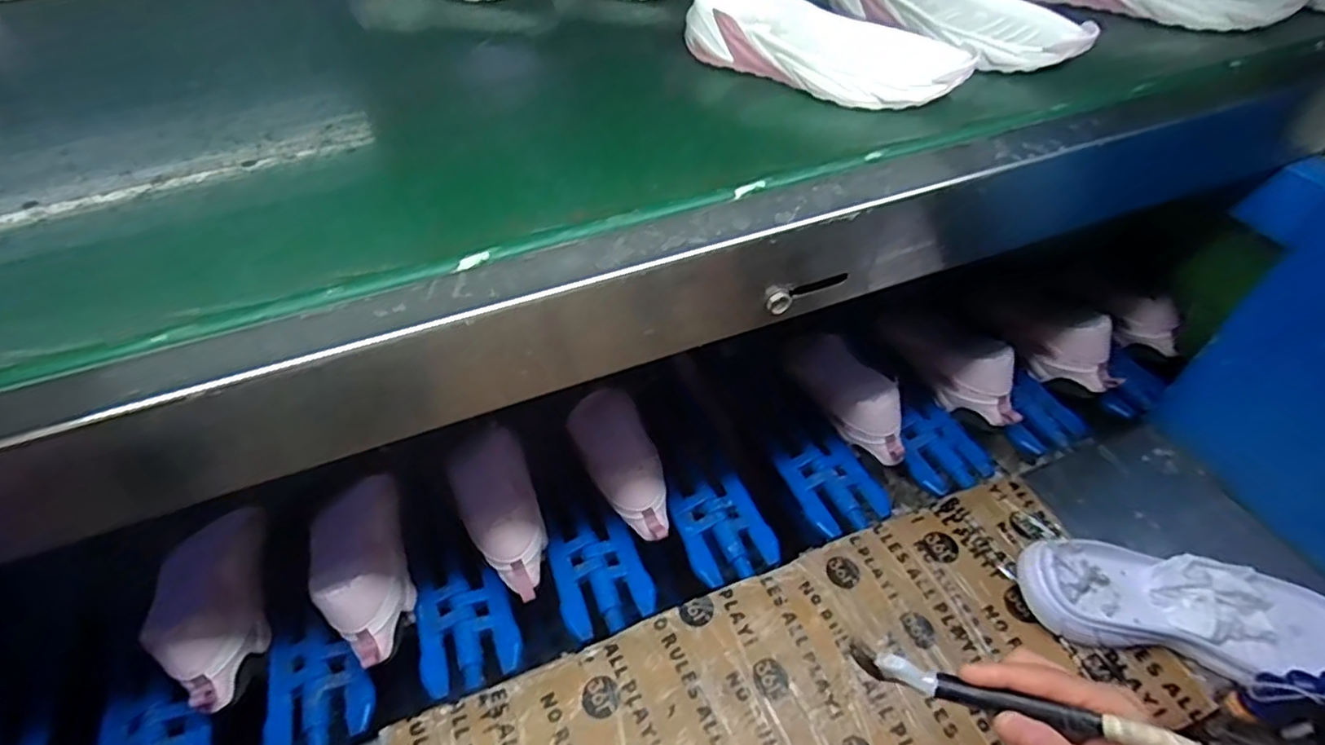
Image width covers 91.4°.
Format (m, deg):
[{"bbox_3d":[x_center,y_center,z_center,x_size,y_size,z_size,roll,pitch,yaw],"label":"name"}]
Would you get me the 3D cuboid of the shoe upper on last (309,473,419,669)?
[{"bbox_3d":[-0.291,0.179,0.626,0.074,0.100,0.203,-19,54,-15],"label":"shoe upper on last"}]

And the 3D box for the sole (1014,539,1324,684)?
[{"bbox_3d":[0.472,0.210,0.570,0.287,0.028,0.093,12,64,7],"label":"sole"}]

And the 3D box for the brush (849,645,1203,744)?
[{"bbox_3d":[0.203,0.191,0.373,0.180,0.015,0.013,7,48,23],"label":"brush"}]

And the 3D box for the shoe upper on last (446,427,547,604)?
[{"bbox_3d":[-0.167,0.129,0.679,0.089,0.083,0.207,-20,53,-15],"label":"shoe upper on last"}]

